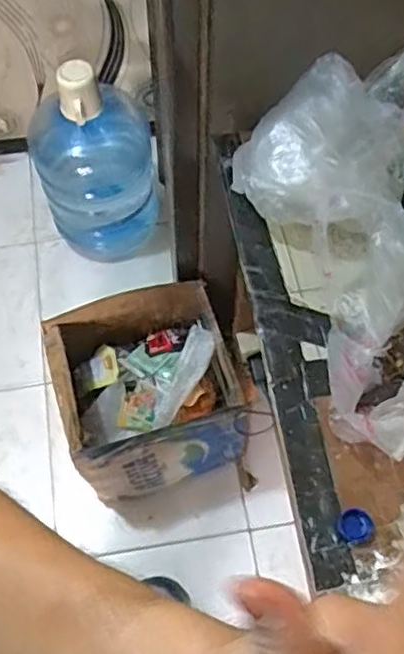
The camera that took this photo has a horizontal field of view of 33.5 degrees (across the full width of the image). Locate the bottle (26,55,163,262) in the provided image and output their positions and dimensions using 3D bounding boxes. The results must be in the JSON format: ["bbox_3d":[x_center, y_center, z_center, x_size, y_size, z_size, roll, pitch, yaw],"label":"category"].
[{"bbox_3d":[-0.245,-0.386,1.520,0.264,0.465,0.251,-16,65,-7],"label":"bottle"}]

